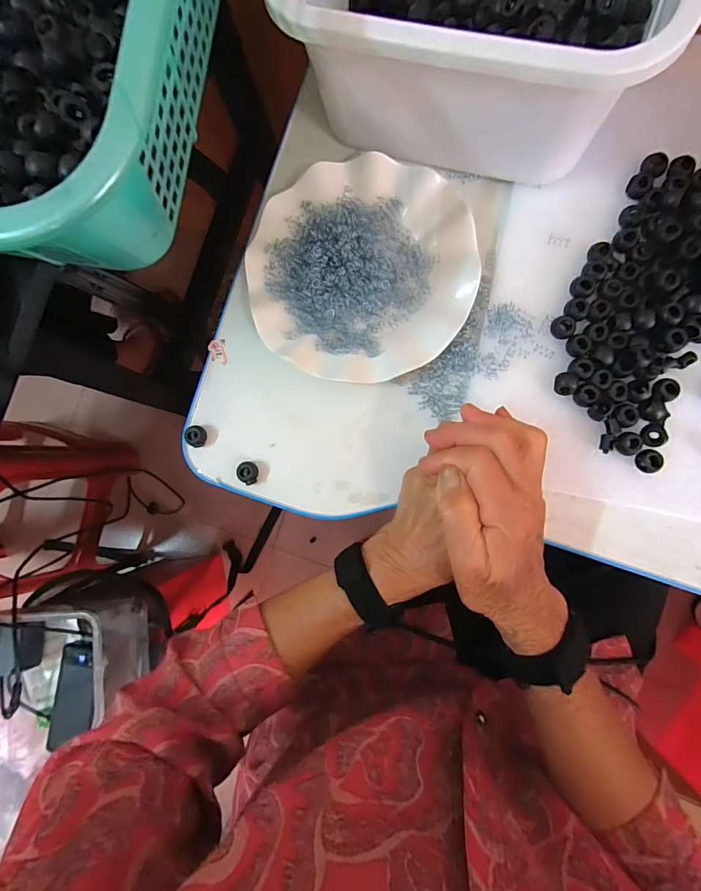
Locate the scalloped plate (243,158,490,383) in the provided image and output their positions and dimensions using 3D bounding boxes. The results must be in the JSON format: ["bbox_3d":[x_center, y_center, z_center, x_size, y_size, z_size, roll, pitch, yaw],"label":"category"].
[{"bbox_3d":[0.008,-0.143,0.337,0.178,0.020,0.175,-19,86,4],"label":"scalloped plate"}]

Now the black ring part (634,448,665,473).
[{"bbox_3d":[0.226,0.012,0.314,0.016,0.012,0.017,0,87,5],"label":"black ring part"}]

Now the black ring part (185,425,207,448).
[{"bbox_3d":[-0.131,-0.008,0.357,0.015,0.015,0.018,11,88,5],"label":"black ring part"}]

